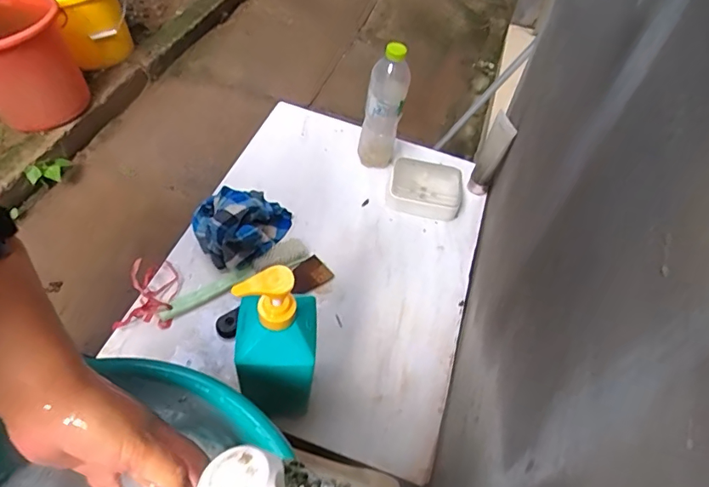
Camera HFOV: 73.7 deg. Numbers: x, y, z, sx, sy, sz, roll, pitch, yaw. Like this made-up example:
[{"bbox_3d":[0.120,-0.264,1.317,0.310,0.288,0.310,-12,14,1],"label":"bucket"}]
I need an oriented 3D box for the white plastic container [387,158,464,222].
[{"bbox_3d":[0.125,-0.095,0.842,0.127,0.047,0.097,15,53,6],"label":"white plastic container"}]

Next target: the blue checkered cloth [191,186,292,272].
[{"bbox_3d":[-0.167,-0.034,0.725,0.148,0.082,0.120,-35,63,-27],"label":"blue checkered cloth"}]

